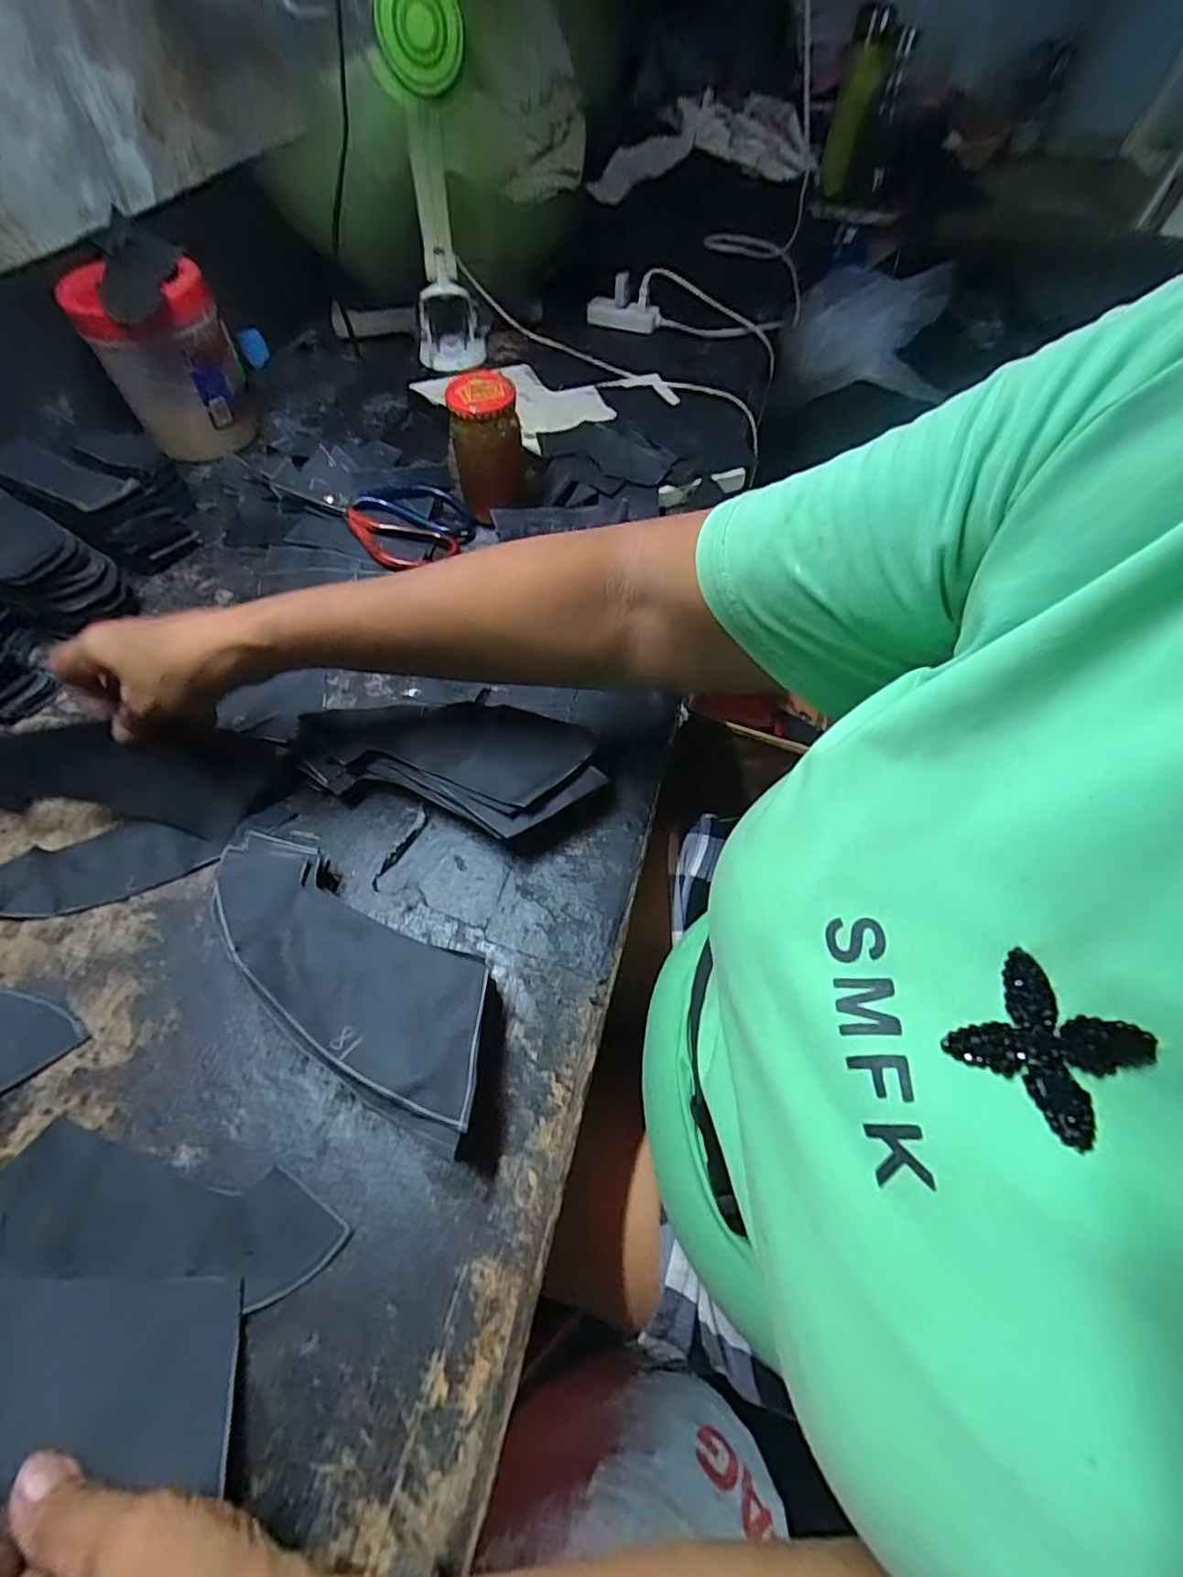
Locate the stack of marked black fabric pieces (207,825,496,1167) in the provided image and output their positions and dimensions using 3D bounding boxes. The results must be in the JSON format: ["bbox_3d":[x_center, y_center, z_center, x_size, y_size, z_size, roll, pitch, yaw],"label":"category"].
[{"bbox_3d":[-0.128,0.100,0.318,0.194,0.039,0.077,27,62,17],"label":"stack of marked black fabric pieces"}]

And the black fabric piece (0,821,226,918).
[{"bbox_3d":[-0.309,0.049,0.372,0.134,0.004,0.051,-15,63,-14],"label":"black fabric piece"}]

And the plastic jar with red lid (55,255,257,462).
[{"bbox_3d":[-0.406,-0.408,0.583,0.117,0.143,0.105,-29,62,-17],"label":"plastic jar with red lid"}]

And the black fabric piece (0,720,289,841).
[{"bbox_3d":[-0.292,-0.008,0.376,0.168,0.033,0.063,4,99,-23],"label":"black fabric piece"}]

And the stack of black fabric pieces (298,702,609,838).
[{"bbox_3d":[-0.098,-0.015,0.396,0.207,0.038,0.085,11,58,8],"label":"stack of black fabric pieces"}]

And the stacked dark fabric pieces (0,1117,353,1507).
[{"bbox_3d":[-0.212,0.212,0.253,0.176,0.023,0.097,8,58,6],"label":"stacked dark fabric pieces"}]

